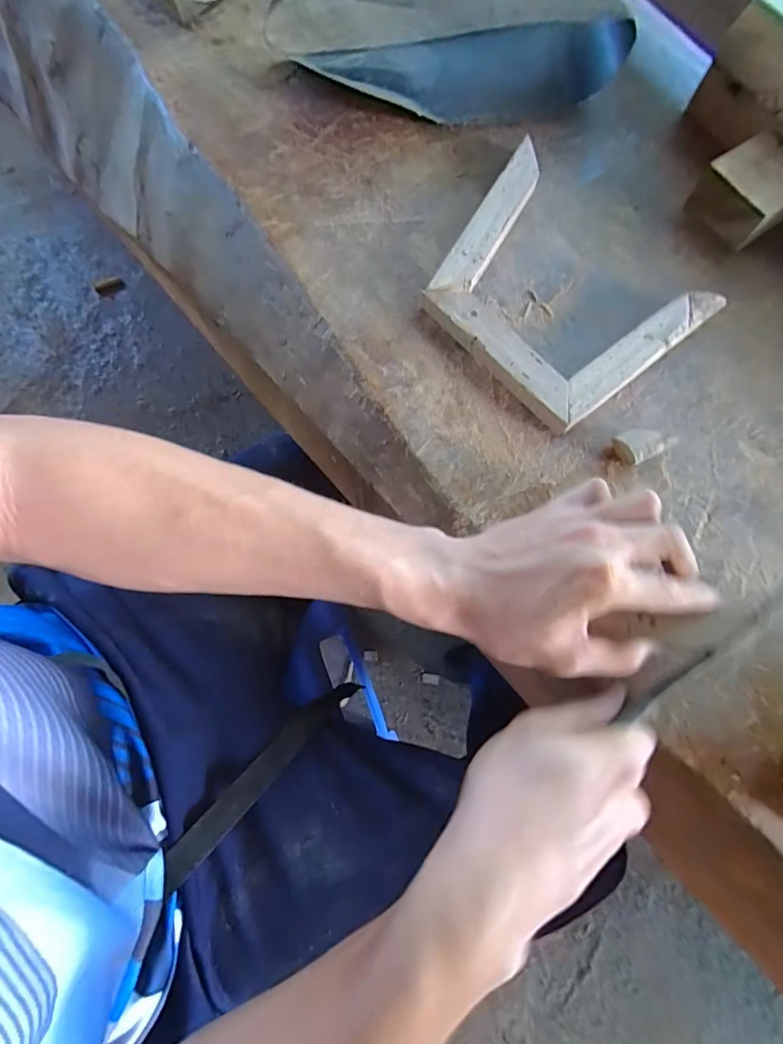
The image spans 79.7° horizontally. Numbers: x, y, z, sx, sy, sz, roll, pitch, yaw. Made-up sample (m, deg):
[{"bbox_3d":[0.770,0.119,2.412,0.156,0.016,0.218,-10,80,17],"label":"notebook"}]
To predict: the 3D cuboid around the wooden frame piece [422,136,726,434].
[{"bbox_3d":[0.114,-0.166,0.343,0.183,0.022,0.153,43,81,9],"label":"wooden frame piece"}]

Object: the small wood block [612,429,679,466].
[{"bbox_3d":[0.170,-0.053,0.318,0.033,0.022,0.022,-25,79,-6],"label":"small wood block"}]

